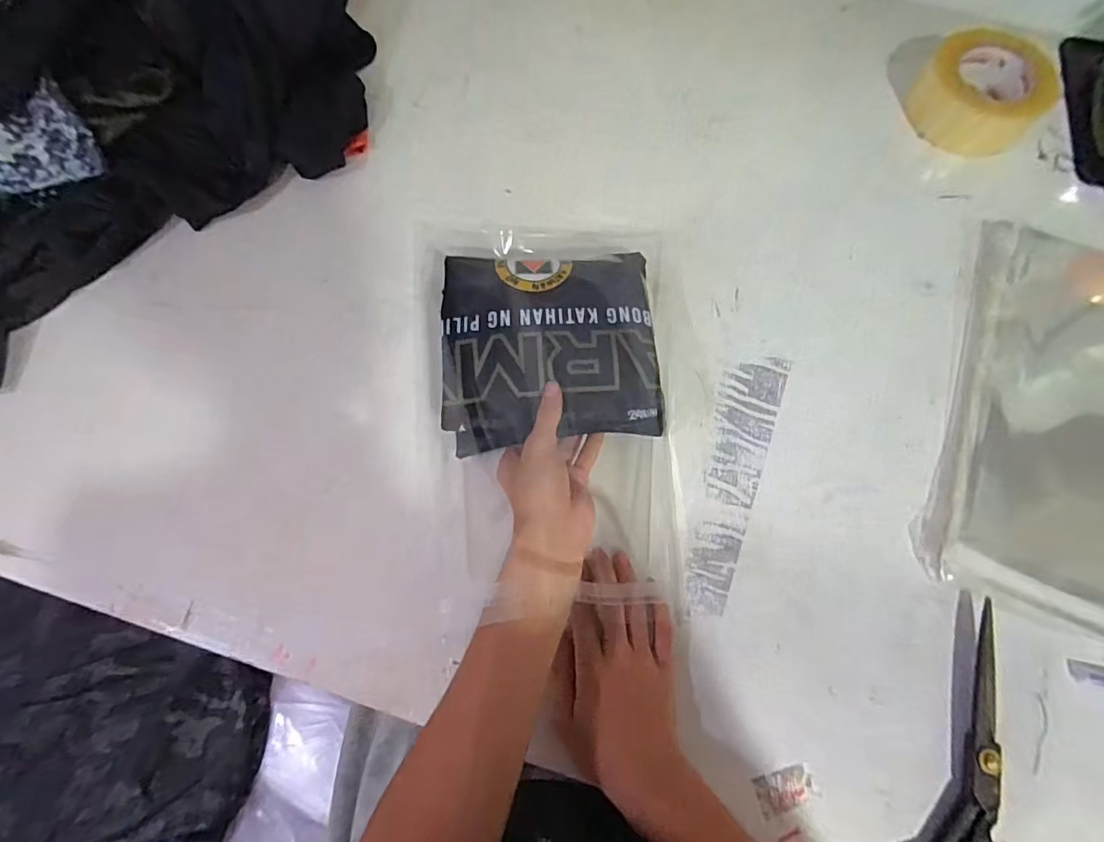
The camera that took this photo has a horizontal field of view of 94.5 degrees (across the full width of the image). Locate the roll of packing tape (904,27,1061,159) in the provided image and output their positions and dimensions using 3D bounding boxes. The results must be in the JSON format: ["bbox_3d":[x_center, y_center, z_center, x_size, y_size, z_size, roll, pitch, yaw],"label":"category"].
[{"bbox_3d":[0.468,-0.358,0.557,0.103,0.068,0.128,-43,78,-13],"label":"roll of packing tape"}]

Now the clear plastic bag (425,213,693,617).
[{"bbox_3d":[0.003,-0.032,0.450,0.202,0.067,0.349,0,73,-1],"label":"clear plastic bag"}]

